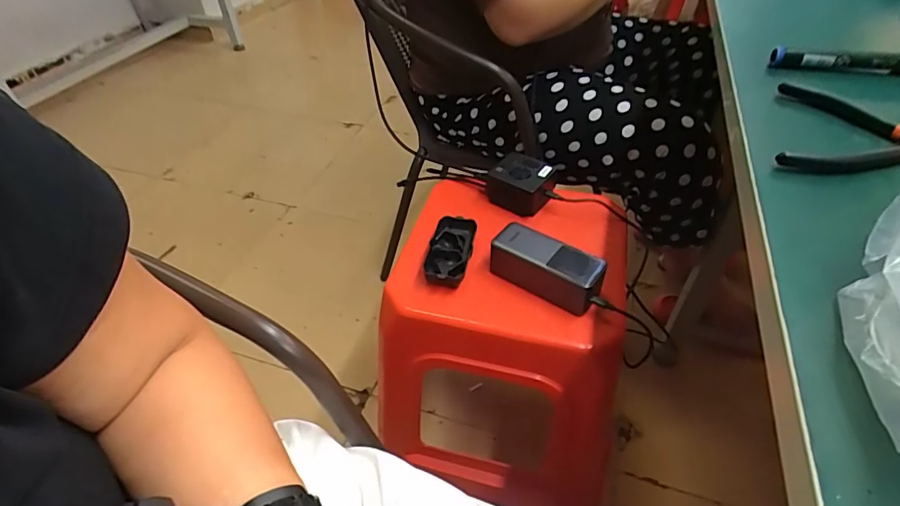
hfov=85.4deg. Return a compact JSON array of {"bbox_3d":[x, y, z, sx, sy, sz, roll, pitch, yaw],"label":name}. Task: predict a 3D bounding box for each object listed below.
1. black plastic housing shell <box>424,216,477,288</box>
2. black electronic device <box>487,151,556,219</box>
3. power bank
[{"bbox_3d":[0.001,-0.002,0.626,0.051,0.033,0.113,6,45,8],"label":"black plastic housing shell"},{"bbox_3d":[0.103,-0.101,0.710,0.081,0.051,0.075,32,54,29],"label":"black electronic device"},{"bbox_3d":[0.114,0.019,0.586,0.134,0.053,0.059,32,54,29],"label":"power bank"}]

